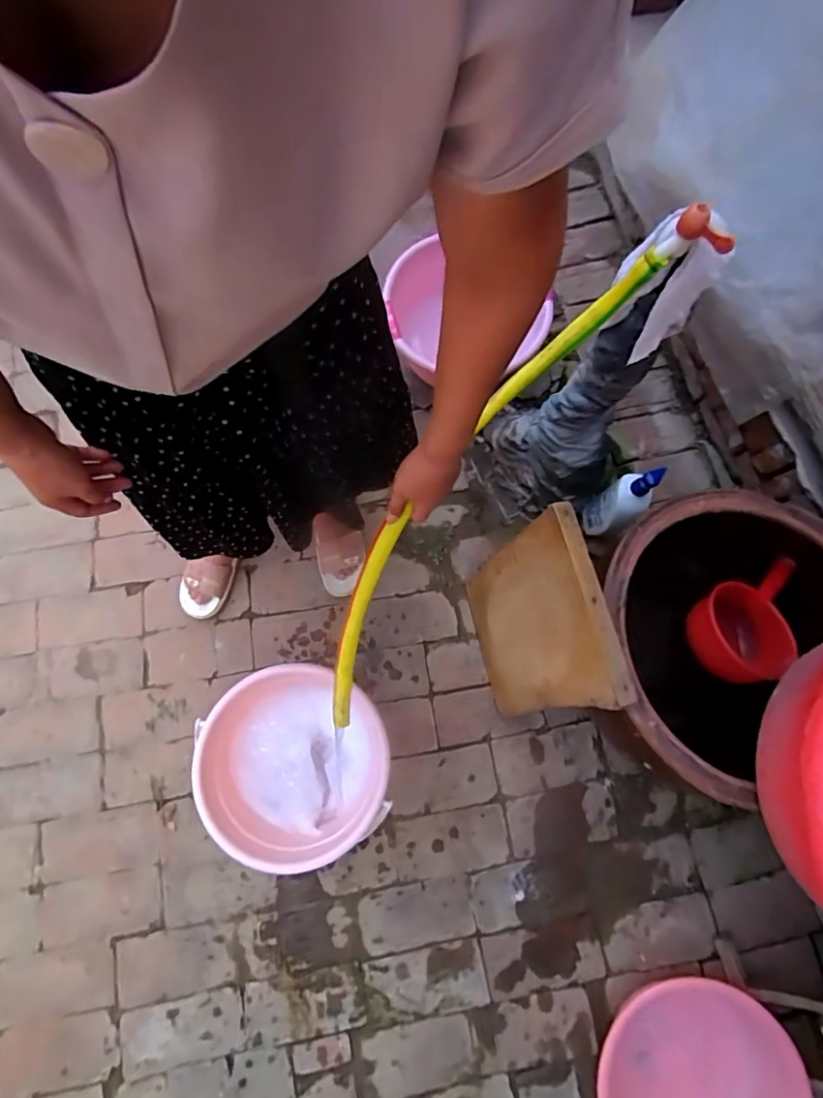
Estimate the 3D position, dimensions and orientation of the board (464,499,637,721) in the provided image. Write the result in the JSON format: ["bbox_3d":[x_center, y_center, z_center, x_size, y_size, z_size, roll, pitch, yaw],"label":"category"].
[{"bbox_3d":[0.215,0.142,1.018,0.030,0.497,0.314,-9,75,-15],"label":"board"}]

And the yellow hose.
[{"bbox_3d":[0.076,-0.074,0.722,0.109,0.132,0.748,39,94,9],"label":"yellow hose"}]

